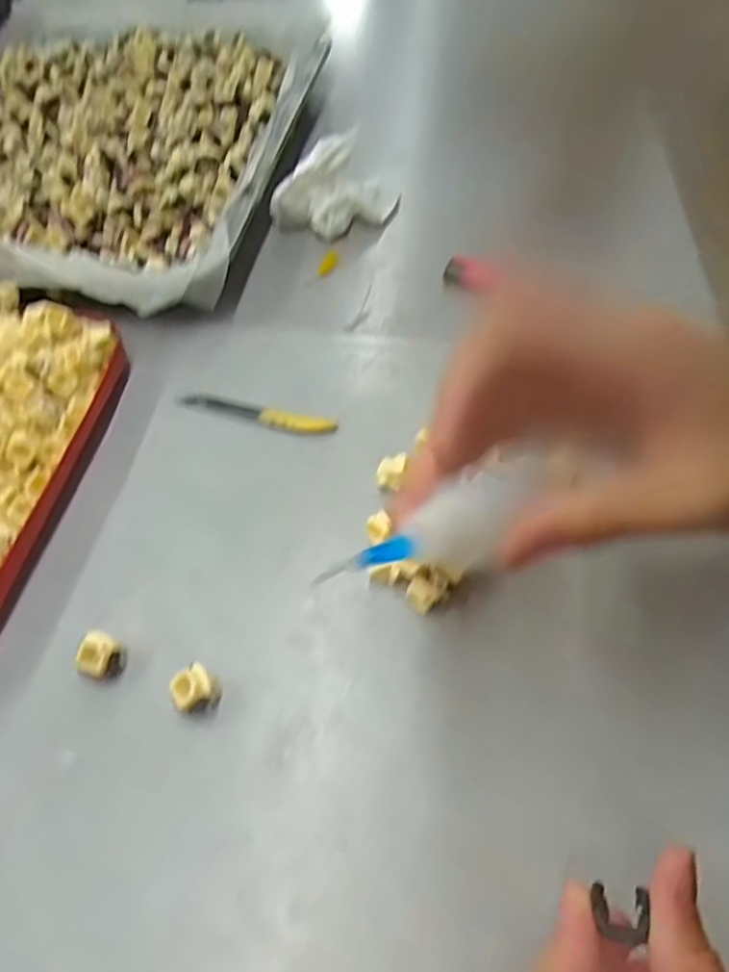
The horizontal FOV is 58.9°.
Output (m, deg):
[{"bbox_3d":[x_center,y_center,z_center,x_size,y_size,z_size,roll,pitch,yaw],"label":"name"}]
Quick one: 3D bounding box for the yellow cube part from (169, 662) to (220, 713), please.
[{"bbox_3d":[-0.062,0.075,0.236,0.015,0.013,0.014,-34,60,-21],"label":"yellow cube part"}]

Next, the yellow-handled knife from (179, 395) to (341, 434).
[{"bbox_3d":[-0.055,-0.037,0.322,0.083,0.004,0.010,13,56,10],"label":"yellow-handled knife"}]

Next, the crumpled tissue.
[{"bbox_3d":[-0.015,-0.186,0.402,0.082,0.038,0.038,-20,56,-13],"label":"crumpled tissue"}]

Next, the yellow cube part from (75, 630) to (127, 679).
[{"bbox_3d":[-0.099,0.065,0.244,0.013,0.015,0.015,18,57,13],"label":"yellow cube part"}]

